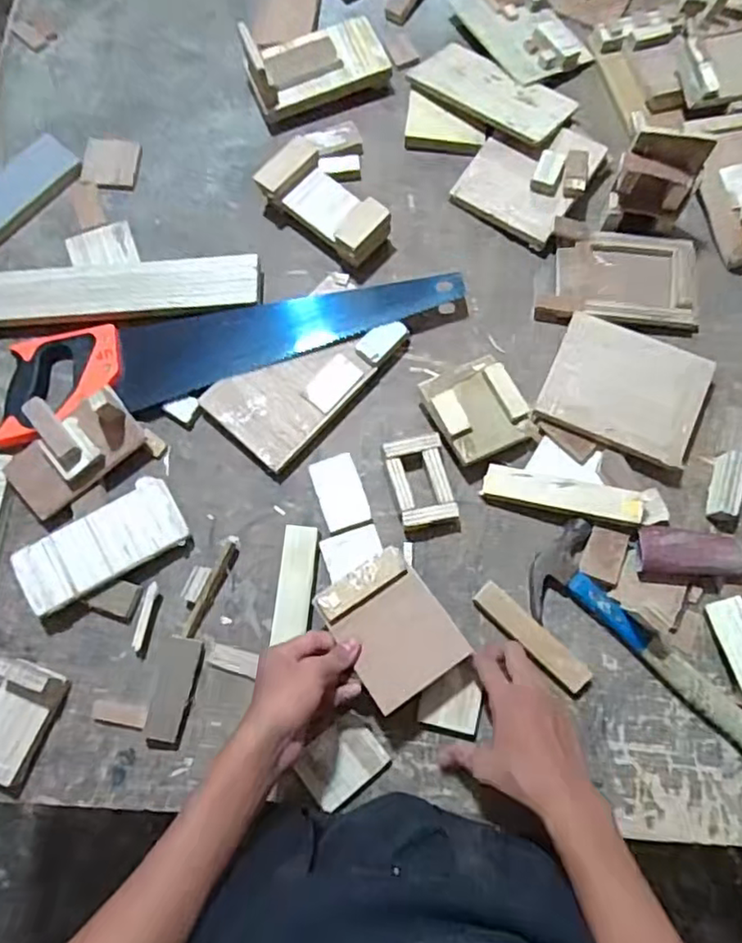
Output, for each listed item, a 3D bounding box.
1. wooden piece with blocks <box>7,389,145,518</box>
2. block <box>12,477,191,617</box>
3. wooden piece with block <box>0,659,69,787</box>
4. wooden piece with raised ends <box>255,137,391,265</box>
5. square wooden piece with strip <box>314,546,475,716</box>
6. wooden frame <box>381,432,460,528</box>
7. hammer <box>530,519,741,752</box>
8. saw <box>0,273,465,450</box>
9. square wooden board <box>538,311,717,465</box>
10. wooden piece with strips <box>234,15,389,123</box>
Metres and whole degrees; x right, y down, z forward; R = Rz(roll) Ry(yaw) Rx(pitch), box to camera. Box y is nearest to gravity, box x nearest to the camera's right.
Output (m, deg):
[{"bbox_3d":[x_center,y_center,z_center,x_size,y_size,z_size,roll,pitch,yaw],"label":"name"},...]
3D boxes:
[{"bbox_3d":[-0.314,-0.029,0.656,0.137,0.065,0.081,-40,78,-11],"label":"wooden piece with blocks"},{"bbox_3d":[-0.272,0.077,0.651,0.163,0.029,0.073,-30,76,-9],"label":"block"},{"bbox_3d":[-0.339,0.235,0.605,0.061,0.042,0.108,23,75,6],"label":"wooden piece with block"},{"bbox_3d":[-0.051,-0.311,0.746,0.161,0.047,0.083,39,77,10],"label":"wooden piece with raised ends"},{"bbox_3d":[0.020,0.145,0.596,0.098,0.007,0.123,-34,76,-9],"label":"square wooden piece with strip"},{"bbox_3d":[0.053,0.010,0.664,0.062,0.025,0.092,-14,74,-4],"label":"wooden frame"},{"bbox_3d":[0.281,0.172,0.625,0.277,0.026,0.095,39,77,10],"label":"hammer"},{"bbox_3d":[-0.149,-0.135,0.709,0.511,0.023,0.109,-10,74,-3],"label":"saw"},{"bbox_3d":[0.275,-0.090,0.685,0.158,0.009,0.134,21,74,11],"label":"square wooden board"},{"bbox_3d":[-0.066,-0.509,0.787,0.169,0.072,0.090,-25,75,-7],"label":"wooden piece with strips"}]

